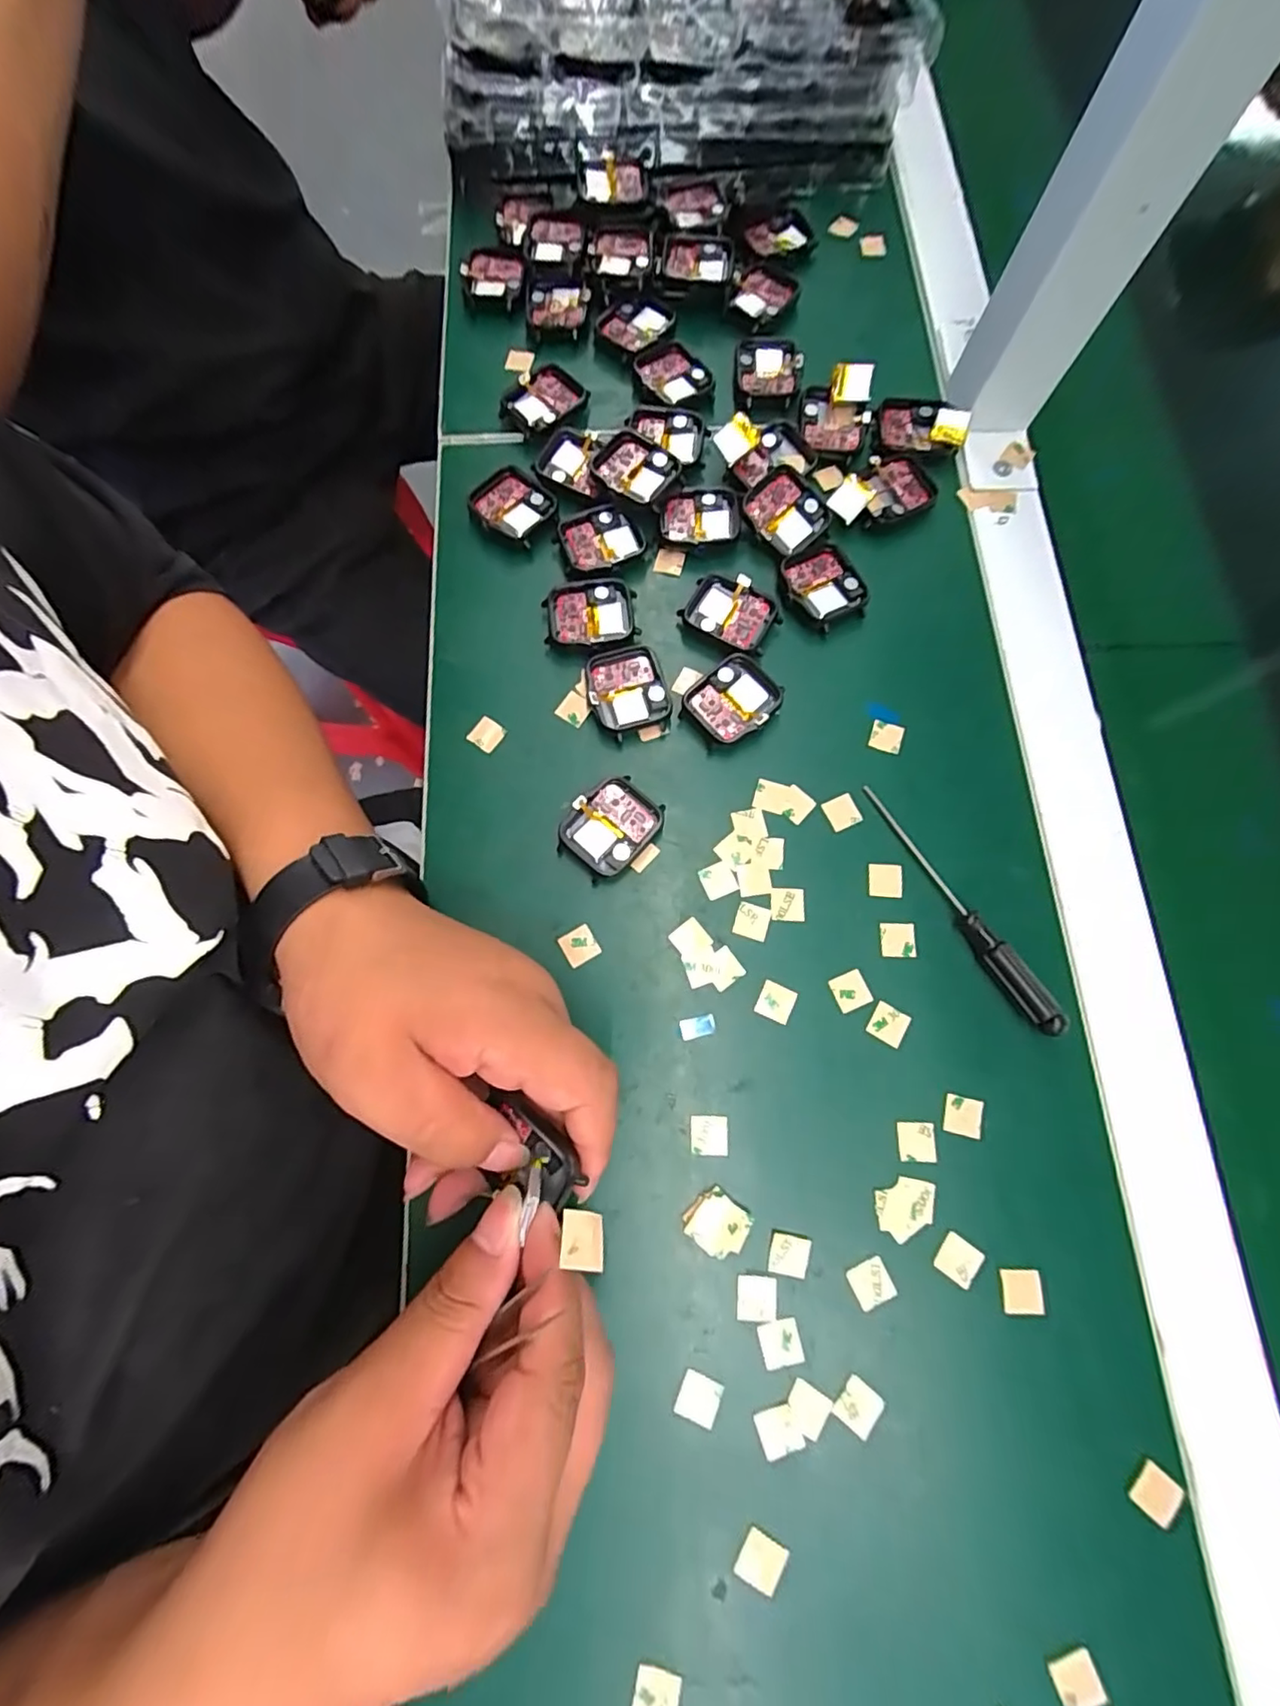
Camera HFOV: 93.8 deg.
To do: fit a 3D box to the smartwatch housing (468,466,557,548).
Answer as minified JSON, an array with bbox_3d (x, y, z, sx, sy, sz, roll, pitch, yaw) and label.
[{"bbox_3d":[-0.069,-0.190,0.330,0.040,0.009,0.039,38,79,9],"label":"smartwatch housing"}]

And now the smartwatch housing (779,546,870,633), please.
[{"bbox_3d":[0.097,-0.141,0.316,0.035,0.008,0.043,-31,78,-7],"label":"smartwatch housing"}]

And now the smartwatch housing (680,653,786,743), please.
[{"bbox_3d":[0.047,-0.076,0.302,0.043,0.013,0.038,-41,79,-9],"label":"smartwatch housing"}]

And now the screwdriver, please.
[{"bbox_3d":[0.146,0.023,0.274,0.012,0.014,0.130,-29,77,-7],"label":"screwdriver"}]

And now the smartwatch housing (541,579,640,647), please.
[{"bbox_3d":[-0.026,-0.124,0.315,0.046,0.010,0.038,-6,76,-1],"label":"smartwatch housing"}]

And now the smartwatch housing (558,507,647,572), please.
[{"bbox_3d":[-0.020,-0.168,0.322,0.043,0.006,0.035,-12,76,-3],"label":"smartwatch housing"}]

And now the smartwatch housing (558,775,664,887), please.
[{"bbox_3d":[-0.014,-0.012,0.286,0.046,0.012,0.037,-43,79,-10],"label":"smartwatch housing"}]

